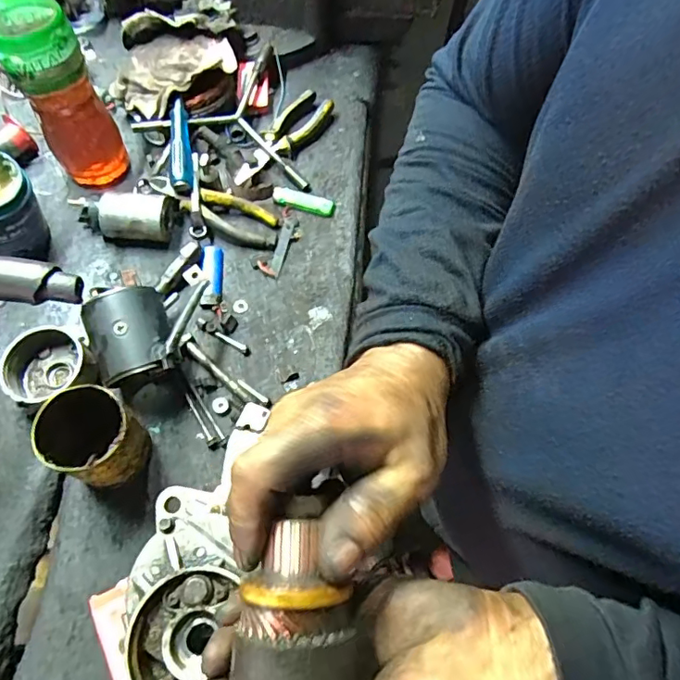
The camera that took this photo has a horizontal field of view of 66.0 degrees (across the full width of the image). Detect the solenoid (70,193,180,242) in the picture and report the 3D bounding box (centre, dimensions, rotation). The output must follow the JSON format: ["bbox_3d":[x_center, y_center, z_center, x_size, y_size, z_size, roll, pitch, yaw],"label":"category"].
[{"bbox_3d":[-0.256,-0.149,0.631,0.116,0.052,0.047,-9,67,-6],"label":"solenoid"}]

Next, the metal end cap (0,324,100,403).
[{"bbox_3d":[-0.305,0.030,0.554,0.086,0.040,0.082,-24,69,-12],"label":"metal end cap"}]

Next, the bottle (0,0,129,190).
[{"bbox_3d":[-0.316,-0.291,0.571,0.083,0.262,0.078,-34,71,-15],"label":"bottle"}]

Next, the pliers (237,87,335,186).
[{"bbox_3d":[-0.078,-0.279,0.729,0.060,0.021,0.182,34,70,13],"label":"pliers"}]

